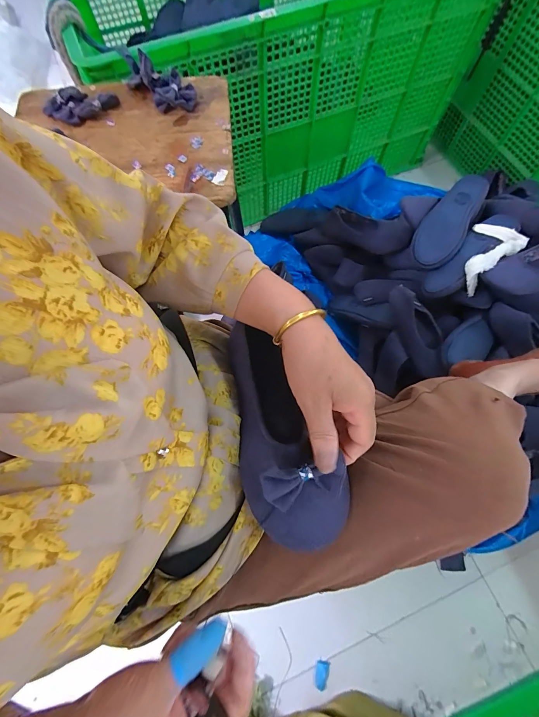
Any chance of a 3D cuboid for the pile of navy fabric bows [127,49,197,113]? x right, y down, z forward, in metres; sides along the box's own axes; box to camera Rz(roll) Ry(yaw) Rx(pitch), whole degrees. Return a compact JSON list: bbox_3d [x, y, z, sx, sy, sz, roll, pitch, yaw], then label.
[{"bbox_3d":[-0.193,-0.480,0.535,0.139,0.033,0.060,39,77,12],"label":"pile of navy fabric bows"}]

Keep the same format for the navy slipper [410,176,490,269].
[{"bbox_3d":[0.418,-0.320,0.711,0.097,0.054,0.227,33,102,11],"label":"navy slipper"}]

